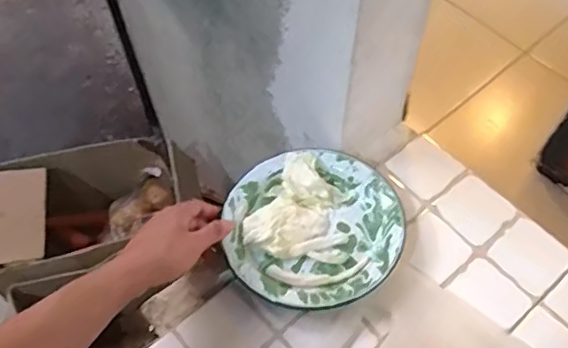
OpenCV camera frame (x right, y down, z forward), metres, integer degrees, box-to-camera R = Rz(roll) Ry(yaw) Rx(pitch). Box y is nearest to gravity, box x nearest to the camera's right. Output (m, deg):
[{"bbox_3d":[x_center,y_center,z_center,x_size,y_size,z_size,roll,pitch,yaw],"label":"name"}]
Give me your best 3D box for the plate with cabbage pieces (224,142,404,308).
[{"bbox_3d":[0.034,0.061,0.670,0.198,0.031,0.206,-1,58,1],"label":"plate with cabbage pieces"}]

